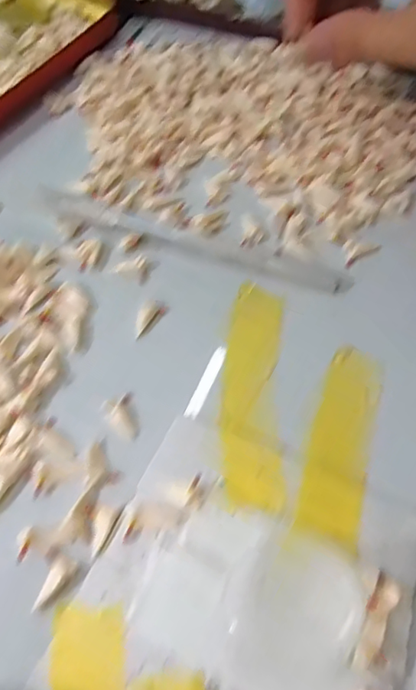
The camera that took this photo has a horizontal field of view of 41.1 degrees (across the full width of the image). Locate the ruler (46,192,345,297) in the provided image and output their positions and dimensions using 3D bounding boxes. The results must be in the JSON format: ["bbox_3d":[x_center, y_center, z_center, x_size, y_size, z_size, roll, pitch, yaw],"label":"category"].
[{"bbox_3d":[-0.009,-0.045,0.238,0.137,0.005,0.012,18,60,10],"label":"ruler"}]

